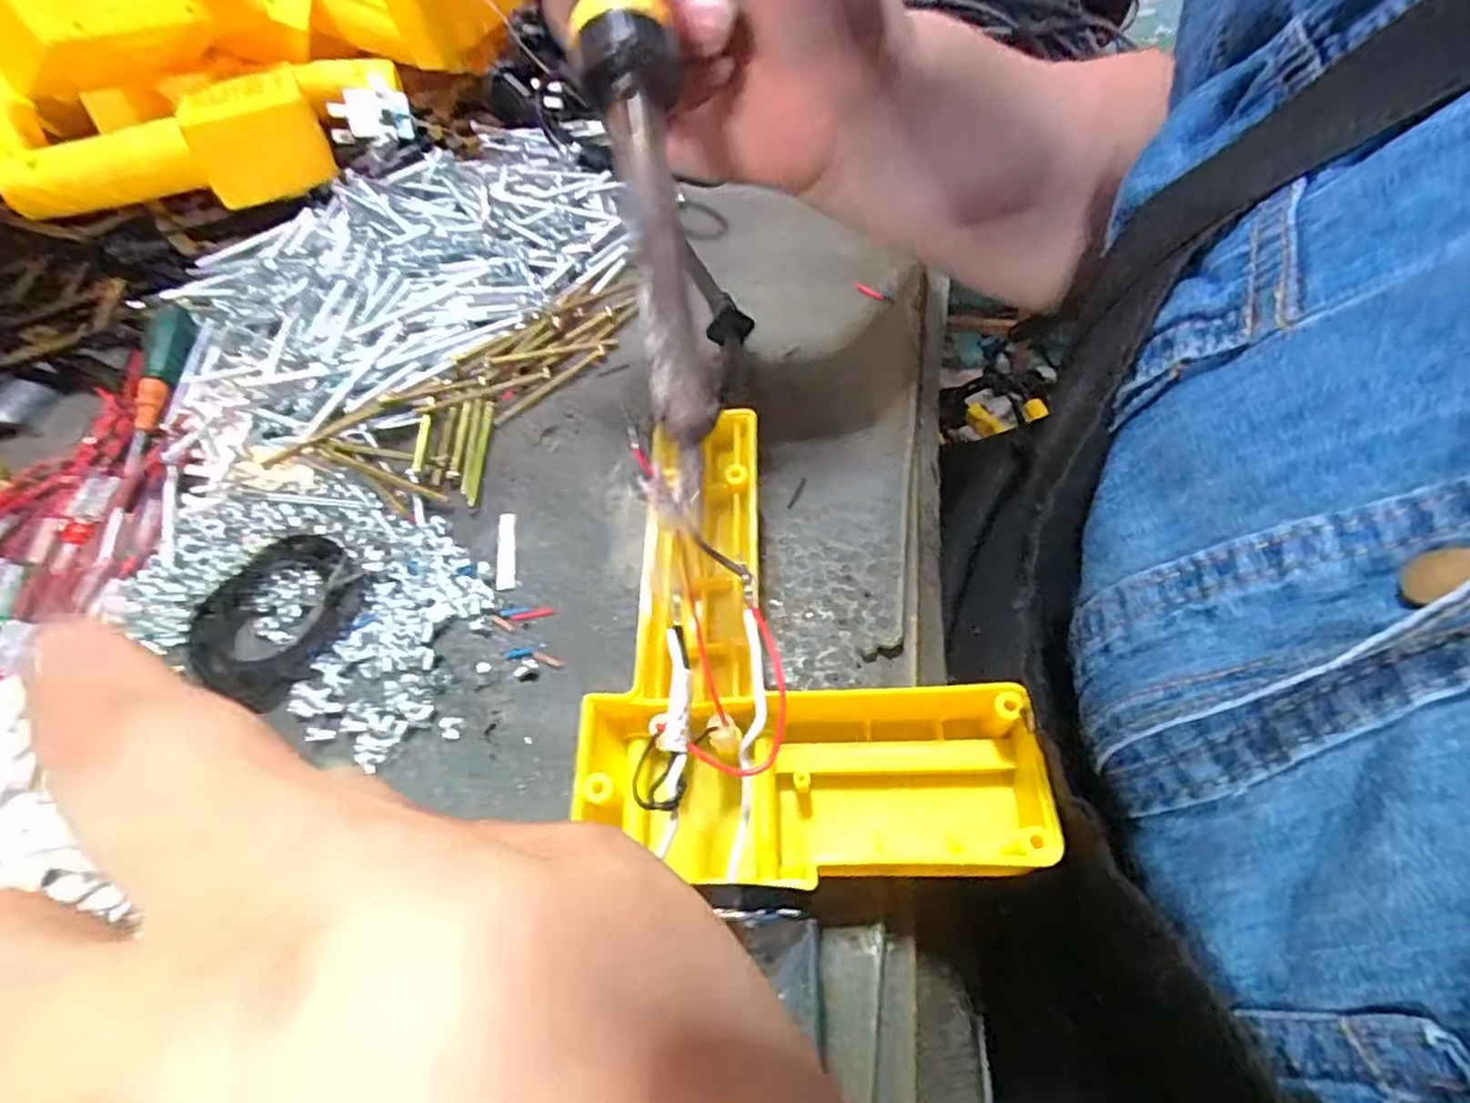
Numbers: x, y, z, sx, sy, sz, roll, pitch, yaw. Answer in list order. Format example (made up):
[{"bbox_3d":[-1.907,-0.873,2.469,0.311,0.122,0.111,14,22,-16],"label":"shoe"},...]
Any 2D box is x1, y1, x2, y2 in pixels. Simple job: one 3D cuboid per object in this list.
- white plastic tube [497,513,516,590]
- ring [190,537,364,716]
[{"bbox_3d":[-0.082,-0.001,0.246,0.007,0.004,0.030,-9,56,-2],"label":"white plastic tube"},{"bbox_3d":[-0.158,0.020,0.239,0.053,0.004,0.057,-2,57,3],"label":"ring"}]

